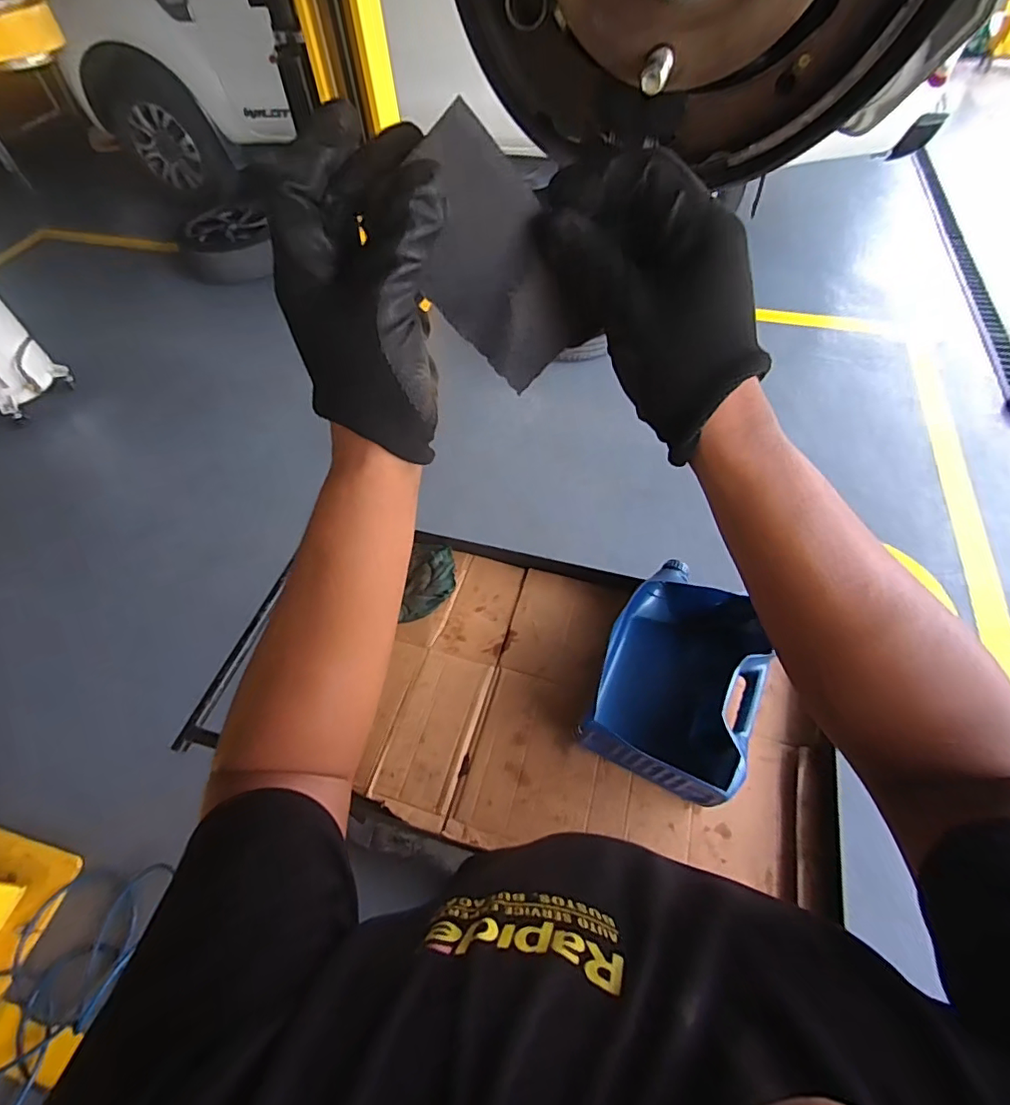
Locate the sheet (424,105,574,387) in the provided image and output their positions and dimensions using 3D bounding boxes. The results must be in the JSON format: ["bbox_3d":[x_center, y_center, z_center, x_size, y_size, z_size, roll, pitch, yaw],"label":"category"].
[{"bbox_3d":[-0.006,-0.145,0.269,0.108,0.071,0.013,42,17,-17],"label":"sheet"}]

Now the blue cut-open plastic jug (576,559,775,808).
[{"bbox_3d":[0.251,0.176,0.788,0.206,0.120,0.313,23,61,9],"label":"blue cut-open plastic jug"}]

